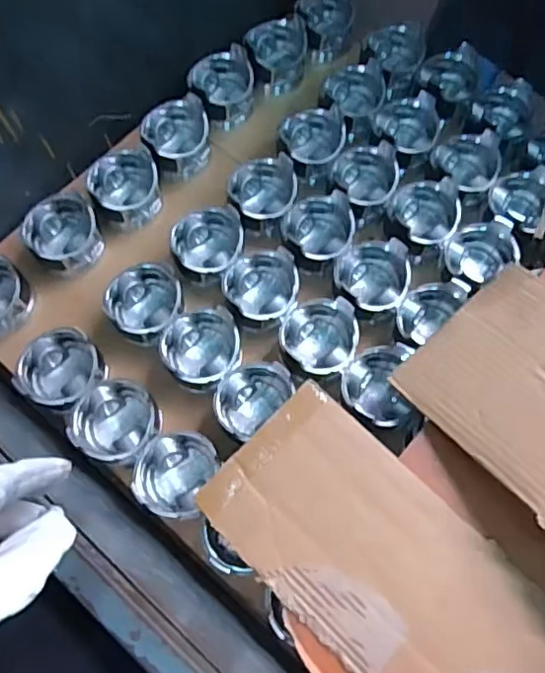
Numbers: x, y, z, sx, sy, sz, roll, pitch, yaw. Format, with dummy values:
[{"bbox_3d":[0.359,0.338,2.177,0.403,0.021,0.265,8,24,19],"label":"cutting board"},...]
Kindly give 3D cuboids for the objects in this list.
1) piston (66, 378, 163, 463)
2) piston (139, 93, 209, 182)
[{"bbox_3d":[-0.167,0.091,0.642,0.085,0.058,0.085,0,69,1],"label":"piston"},{"bbox_3d":[-0.124,-0.257,0.785,0.087,0.068,0.087,-17,70,-6],"label":"piston"}]

